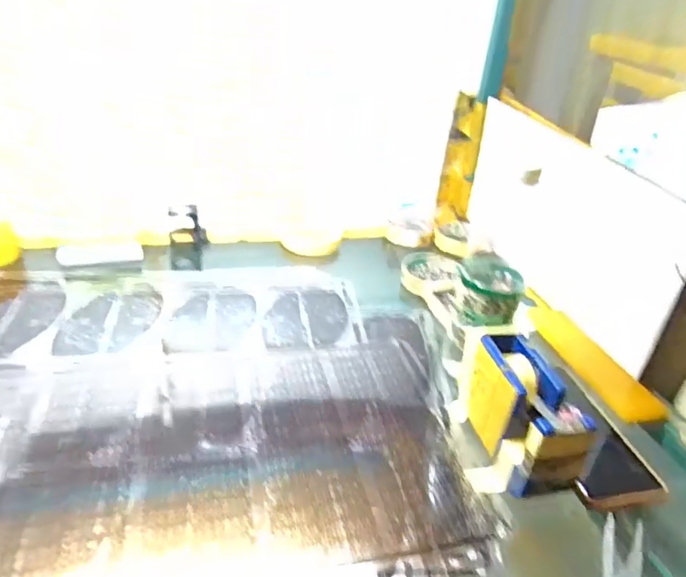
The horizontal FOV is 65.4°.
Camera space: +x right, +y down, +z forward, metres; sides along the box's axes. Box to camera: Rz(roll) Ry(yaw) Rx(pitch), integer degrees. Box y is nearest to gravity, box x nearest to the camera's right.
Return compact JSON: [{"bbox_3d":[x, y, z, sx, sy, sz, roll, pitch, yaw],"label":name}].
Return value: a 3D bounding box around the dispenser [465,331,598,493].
[{"bbox_3d":[0.146,0.103,0.447,0.050,0.081,0.135,-1,30,-13],"label":"dispenser"}]

